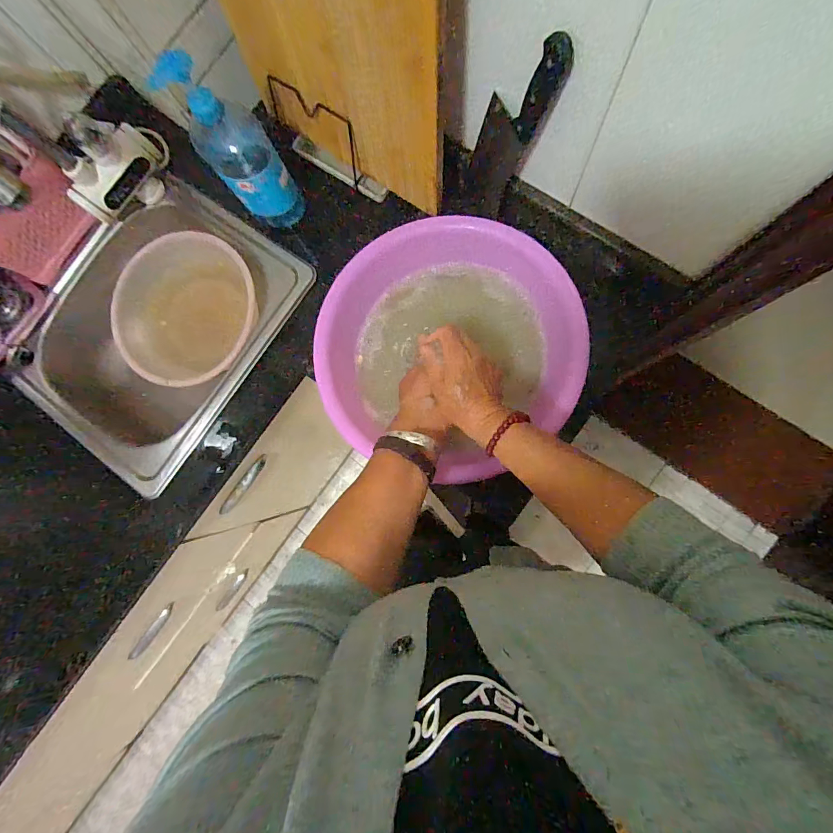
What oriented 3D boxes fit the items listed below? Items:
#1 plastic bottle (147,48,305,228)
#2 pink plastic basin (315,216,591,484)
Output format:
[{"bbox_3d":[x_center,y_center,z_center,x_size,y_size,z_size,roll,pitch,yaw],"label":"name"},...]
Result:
[{"bbox_3d":[-0.230,-0.347,0.544,0.081,0.239,0.078,-1,83,6],"label":"plastic bottle"},{"bbox_3d":[0.044,-0.092,0.542,0.318,0.101,0.291,-1,83,6],"label":"pink plastic basin"}]

